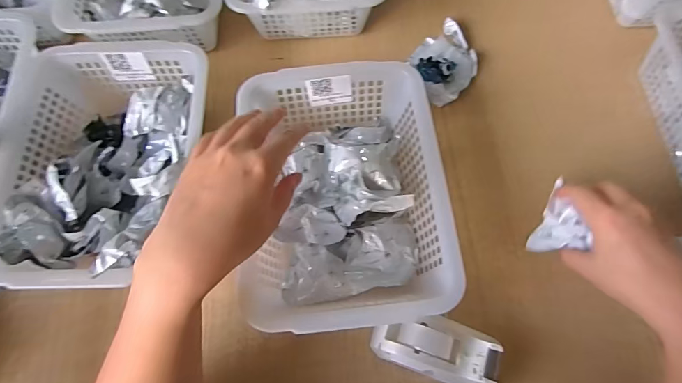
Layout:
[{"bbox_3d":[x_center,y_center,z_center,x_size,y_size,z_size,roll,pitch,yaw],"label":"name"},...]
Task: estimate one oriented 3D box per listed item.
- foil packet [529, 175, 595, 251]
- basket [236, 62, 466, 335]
[{"bbox_3d":[0.232,0.031,0.401,0.049,0.020,0.080,20,87,51],"label":"foil packet"},{"bbox_3d":[0.004,0.000,0.404,0.190,0.076,0.259,-7,68,-1],"label":"basket"}]

